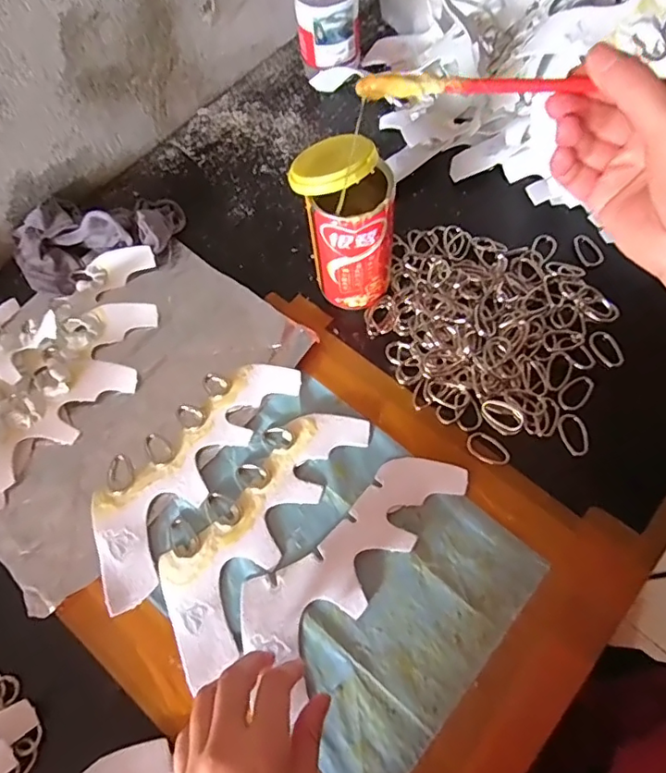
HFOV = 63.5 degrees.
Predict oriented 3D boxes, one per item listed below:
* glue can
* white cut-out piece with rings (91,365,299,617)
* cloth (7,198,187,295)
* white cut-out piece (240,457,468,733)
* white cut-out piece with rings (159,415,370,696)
[{"bbox_3d":[0.010,-0.126,0.434,0.077,0.131,0.071,4,67,5],"label":"glue can"},{"bbox_3d":[-0.115,0.060,0.427,0.084,0.007,0.212,35,73,16],"label":"white cut-out piece with rings"},{"bbox_3d":[-0.226,-0.151,0.509,0.156,0.042,0.095,-25,68,-8],"label":"cloth"},{"bbox_3d":[0.017,0.119,0.391,0.189,0.007,0.064,-40,70,-14],"label":"white cut-out piece"},{"bbox_3d":[-0.055,0.103,0.405,0.083,0.005,0.209,35,73,16],"label":"white cut-out piece with rings"}]

